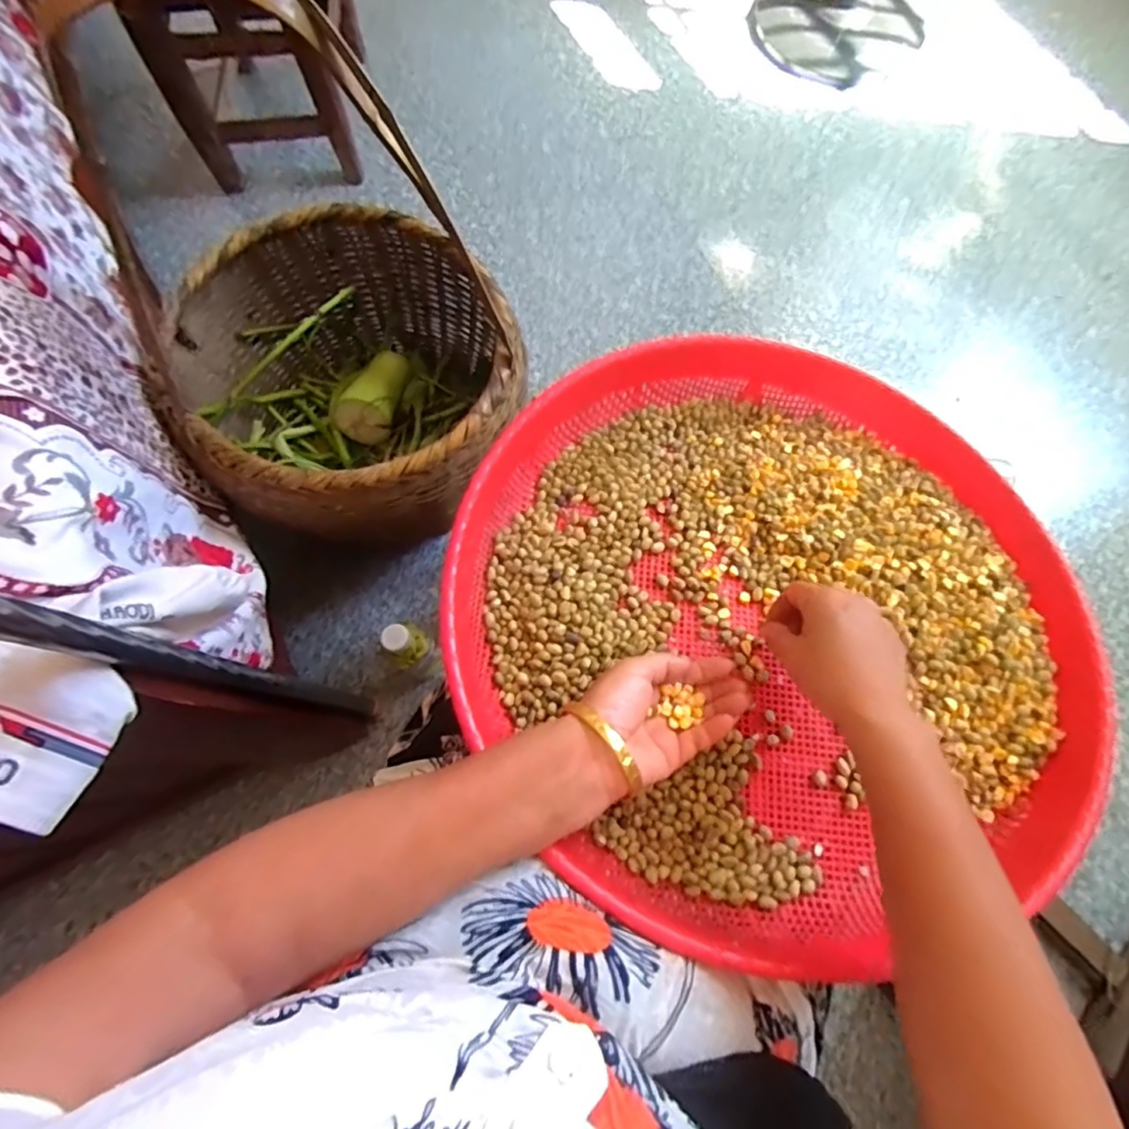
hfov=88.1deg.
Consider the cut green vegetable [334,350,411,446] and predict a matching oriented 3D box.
[{"bbox_3d":[-0.263,-0.237,0.810,0.076,0.069,0.140,11,68,2],"label":"cut green vegetable"}]

